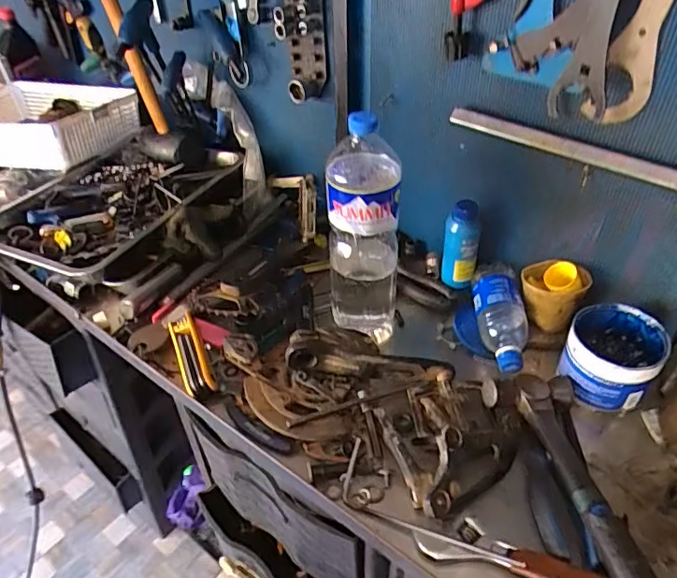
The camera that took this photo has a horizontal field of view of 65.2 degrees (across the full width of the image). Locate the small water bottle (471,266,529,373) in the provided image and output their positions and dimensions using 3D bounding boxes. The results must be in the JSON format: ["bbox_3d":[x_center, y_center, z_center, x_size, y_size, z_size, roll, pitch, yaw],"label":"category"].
[{"bbox_3d":[0.220,0.037,0.714,0.070,0.058,0.165,-1,58,2],"label":"small water bottle"}]

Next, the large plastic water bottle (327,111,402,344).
[{"bbox_3d":[0.032,-0.078,0.669,0.088,0.299,0.106,-2,41,0],"label":"large plastic water bottle"}]

